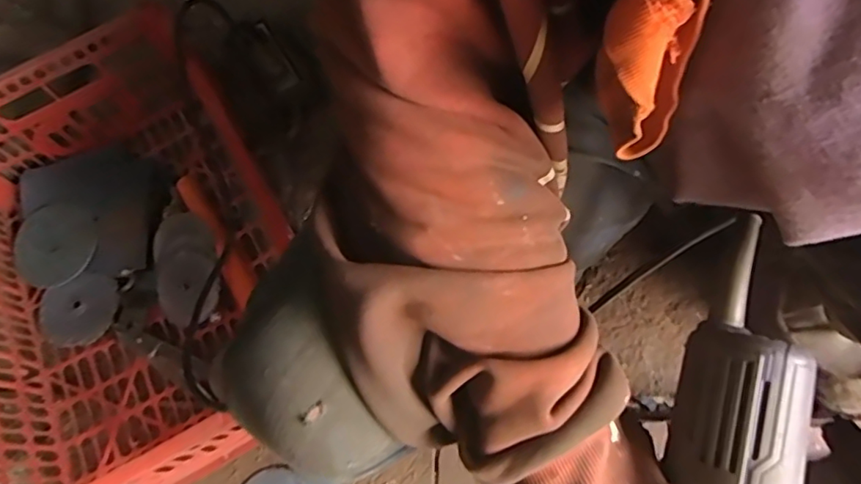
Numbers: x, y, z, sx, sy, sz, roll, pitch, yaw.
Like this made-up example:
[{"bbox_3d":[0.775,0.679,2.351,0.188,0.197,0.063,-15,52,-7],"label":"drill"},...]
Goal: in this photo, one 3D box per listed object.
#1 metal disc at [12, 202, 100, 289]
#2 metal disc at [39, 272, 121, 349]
[{"bbox_3d":[-0.424,0.001,0.616,0.089,0.008,0.095,0,69,0],"label":"metal disc"},{"bbox_3d":[-0.379,0.073,0.588,0.085,0.004,0.078,0,69,0],"label":"metal disc"}]

